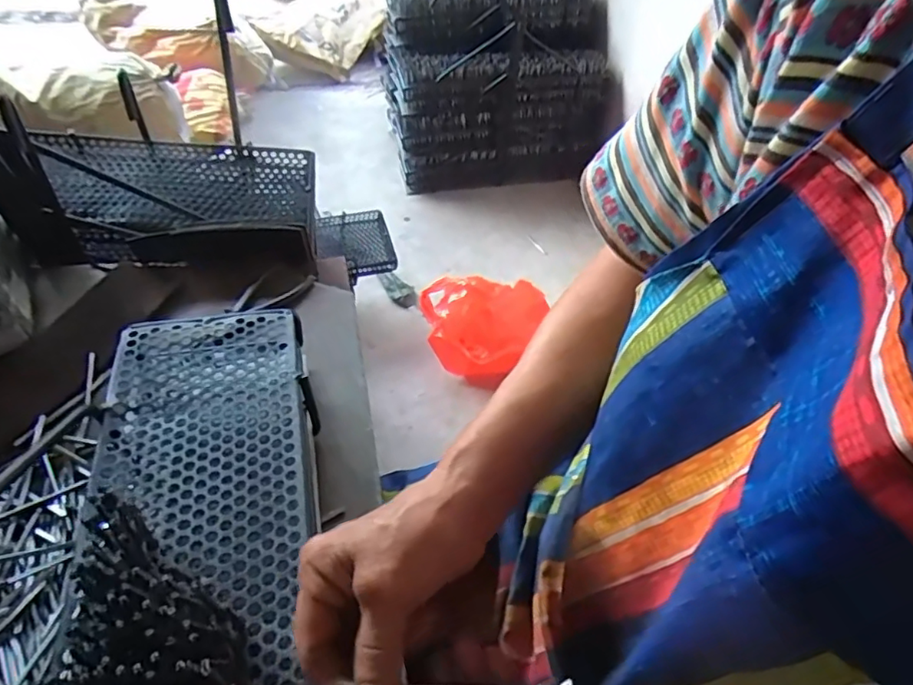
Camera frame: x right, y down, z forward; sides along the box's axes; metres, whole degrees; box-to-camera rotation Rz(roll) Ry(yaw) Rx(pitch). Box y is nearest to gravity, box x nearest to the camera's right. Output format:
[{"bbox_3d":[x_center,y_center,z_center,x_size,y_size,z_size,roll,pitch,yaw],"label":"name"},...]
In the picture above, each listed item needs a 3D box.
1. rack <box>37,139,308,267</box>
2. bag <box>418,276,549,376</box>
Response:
[{"bbox_3d":[-0.356,-0.180,0.740,0.345,0.061,0.207,-1,46,-4],"label":"rack"},{"bbox_3d":[0.078,-0.042,1.291,0.290,0.204,0.180,-6,46,-9],"label":"bag"}]

